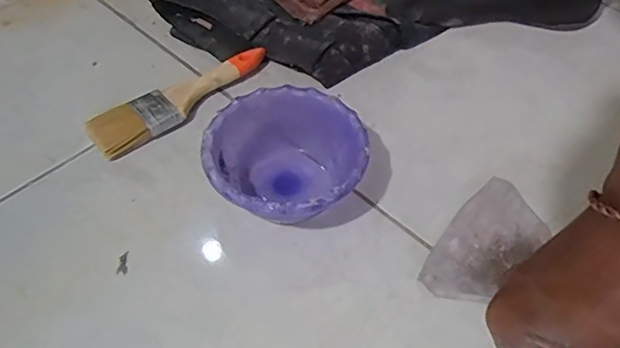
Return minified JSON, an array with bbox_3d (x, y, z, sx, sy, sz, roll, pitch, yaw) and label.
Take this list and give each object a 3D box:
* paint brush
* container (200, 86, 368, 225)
[{"bbox_3d":[-0.120,-0.073,0.549,0.183,0.023,0.046,-33,58,-24],"label":"paint brush"},{"bbox_3d":[-0.019,-0.007,0.472,0.124,0.058,0.126,0,51,0],"label":"container"}]

